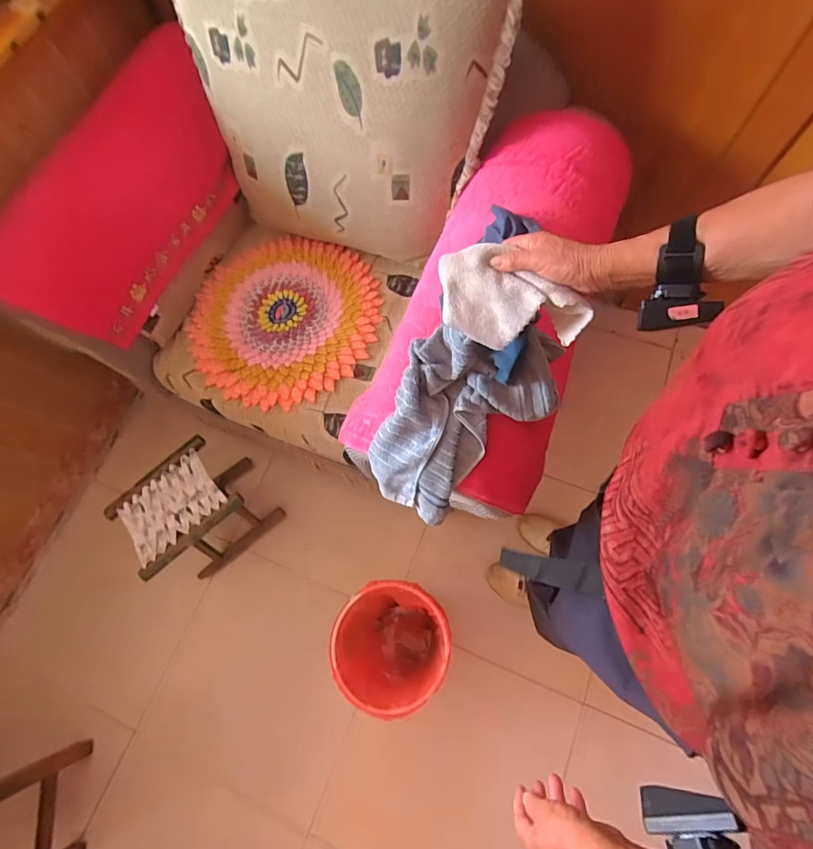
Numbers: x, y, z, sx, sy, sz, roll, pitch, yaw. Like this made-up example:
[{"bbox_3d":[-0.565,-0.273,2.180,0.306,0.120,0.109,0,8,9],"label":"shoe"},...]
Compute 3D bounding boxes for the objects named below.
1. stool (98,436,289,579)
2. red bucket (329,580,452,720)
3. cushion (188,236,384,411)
[{"bbox_3d":[-0.517,0.231,1.132,0.275,0.302,0.240,-42,75,-12],"label":"stool"},{"bbox_3d":[-0.031,0.482,0.989,0.231,0.241,0.240,-2,71,5],"label":"red bucket"},{"bbox_3d":[-0.267,-0.241,0.956,0.405,0.022,0.397,-2,71,5],"label":"cushion"}]

